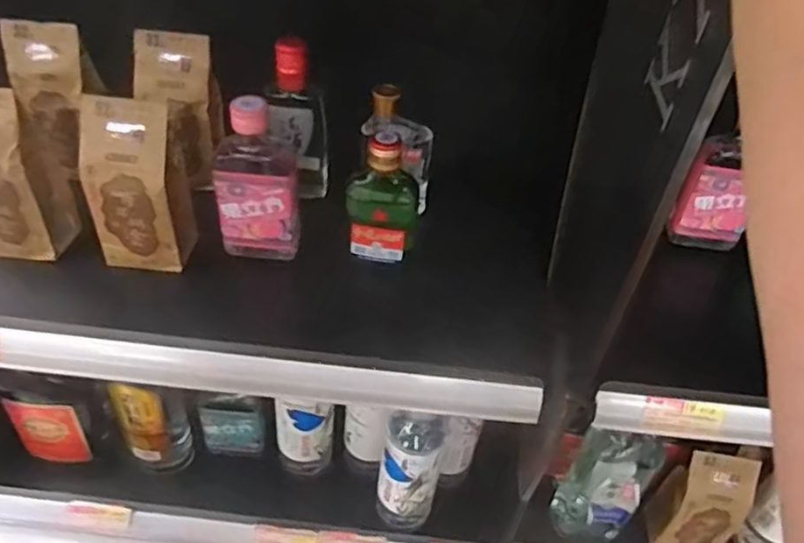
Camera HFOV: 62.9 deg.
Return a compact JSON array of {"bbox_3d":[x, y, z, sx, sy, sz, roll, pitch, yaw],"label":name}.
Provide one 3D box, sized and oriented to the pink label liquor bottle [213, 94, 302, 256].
[{"bbox_3d":[-0.123,-0.072,0.561,0.067,0.156,0.031,0,45,-6],"label":"pink label liquor bottle"}]

